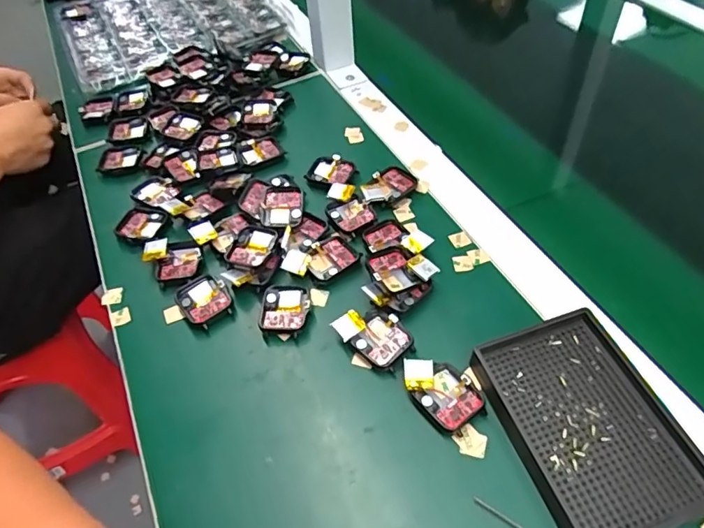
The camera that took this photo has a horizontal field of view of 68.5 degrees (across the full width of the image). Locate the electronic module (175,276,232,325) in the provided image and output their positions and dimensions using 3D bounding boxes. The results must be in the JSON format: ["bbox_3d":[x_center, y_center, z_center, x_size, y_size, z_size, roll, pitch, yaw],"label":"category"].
[{"bbox_3d":[-0.119,0.031,0.418,0.037,0.013,0.043,-28,53,-16],"label":"electronic module"}]

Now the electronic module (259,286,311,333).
[{"bbox_3d":[-0.053,0.037,0.406,0.038,0.011,0.040,-3,51,4],"label":"electronic module"}]

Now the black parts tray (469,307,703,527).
[{"bbox_3d":[0.149,0.099,0.326,0.096,0.020,0.135,-18,51,-8],"label":"black parts tray"}]

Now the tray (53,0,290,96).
[{"bbox_3d":[-0.255,-0.337,0.725,0.279,0.024,0.277,-22,52,-12],"label":"tray"}]

